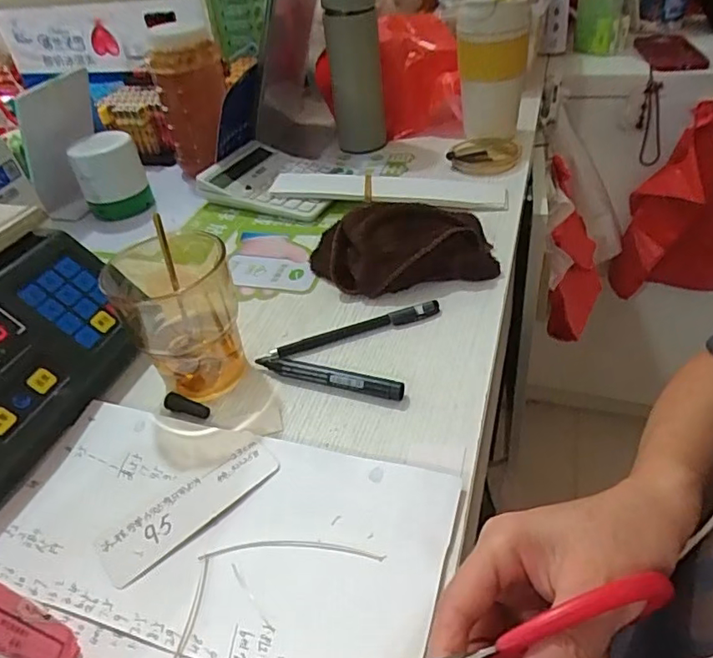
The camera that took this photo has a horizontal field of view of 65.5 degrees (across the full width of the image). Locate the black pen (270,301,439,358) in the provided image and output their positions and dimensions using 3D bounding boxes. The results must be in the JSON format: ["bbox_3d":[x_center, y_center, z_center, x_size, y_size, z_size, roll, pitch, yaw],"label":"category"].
[{"bbox_3d":[0.001,0.000,0.458,0.144,0.010,0.014,-16,41,-11],"label":"black pen"}]

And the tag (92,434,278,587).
[{"bbox_3d":[-0.103,0.108,0.343,0.114,0.007,0.039,-32,46,-27],"label":"tag"}]

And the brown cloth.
[{"bbox_3d":[0.040,-0.079,0.504,0.158,0.063,0.076,-8,40,-2],"label":"brown cloth"}]

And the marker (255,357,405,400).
[{"bbox_3d":[-0.022,0.035,0.412,0.118,0.016,0.013,11,43,20],"label":"marker"}]

